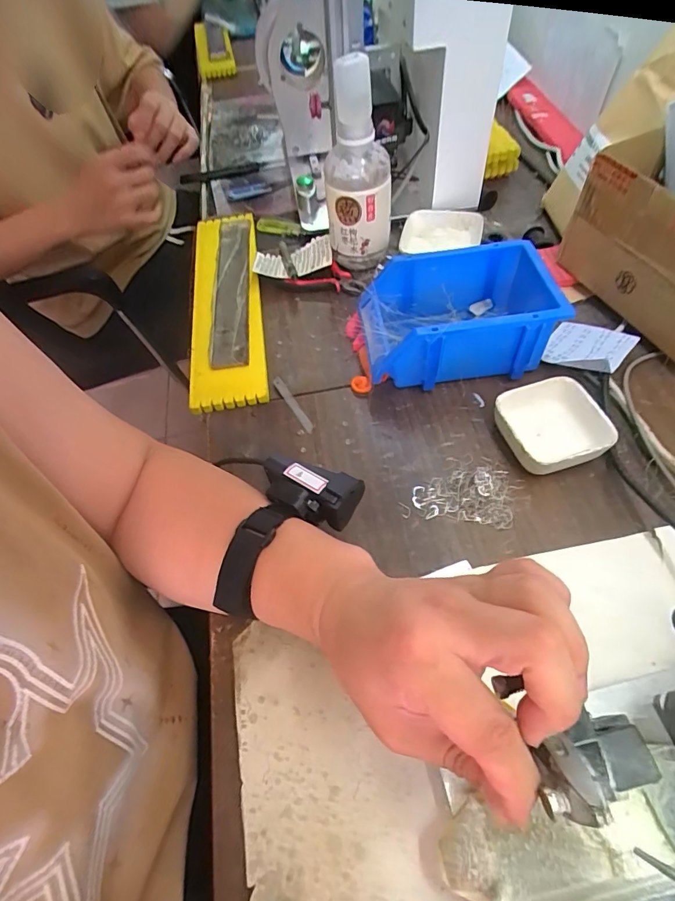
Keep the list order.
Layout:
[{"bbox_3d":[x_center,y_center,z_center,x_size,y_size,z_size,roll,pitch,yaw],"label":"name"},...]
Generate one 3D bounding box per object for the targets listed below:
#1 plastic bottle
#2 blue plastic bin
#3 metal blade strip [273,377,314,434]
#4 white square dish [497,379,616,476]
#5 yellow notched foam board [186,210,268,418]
[{"bbox_3d":[0.023,-0.320,0.520,0.076,0.200,0.081,-2,56,4],"label":"plastic bottle"},{"bbox_3d":[0.125,-0.137,0.463,0.197,0.083,0.128,-7,56,1],"label":"blue plastic bin"},{"bbox_3d":[-0.046,-0.048,0.459,0.009,0.004,0.079,-28,58,-13],"label":"metal blade strip"},{"bbox_3d":[0.193,-0.021,0.409,0.086,0.032,0.085,-15,56,-5],"label":"white square dish"},{"bbox_3d":[-0.138,-0.186,0.558,0.081,0.028,0.340,-9,56,-1],"label":"yellow notched foam board"}]

